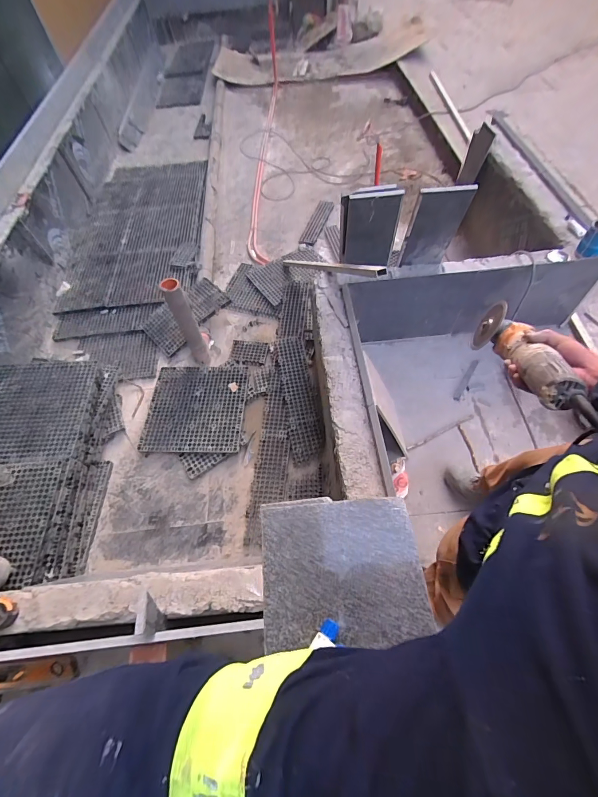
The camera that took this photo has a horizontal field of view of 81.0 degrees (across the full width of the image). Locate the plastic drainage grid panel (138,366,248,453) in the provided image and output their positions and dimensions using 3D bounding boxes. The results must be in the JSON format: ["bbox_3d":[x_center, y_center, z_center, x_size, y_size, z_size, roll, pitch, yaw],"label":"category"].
[{"bbox_3d":[-0.529,0.043,1.784,0.485,0.029,0.483,0,59,5],"label":"plastic drainage grid panel"}]

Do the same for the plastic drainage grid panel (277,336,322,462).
[{"bbox_3d":[0.003,-0.024,1.801,0.165,0.039,0.705,-9,65,-2],"label":"plastic drainage grid panel"}]

